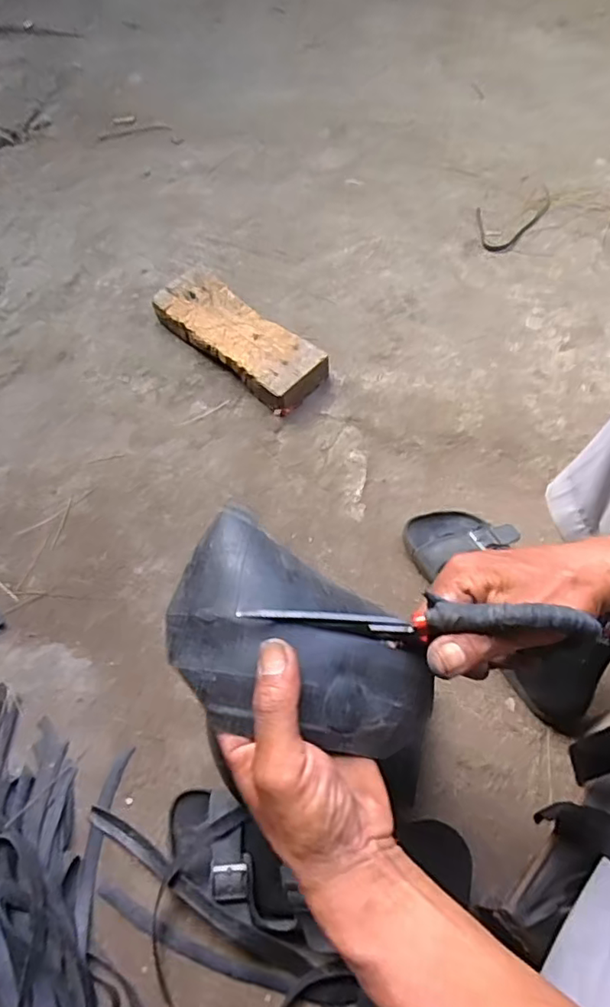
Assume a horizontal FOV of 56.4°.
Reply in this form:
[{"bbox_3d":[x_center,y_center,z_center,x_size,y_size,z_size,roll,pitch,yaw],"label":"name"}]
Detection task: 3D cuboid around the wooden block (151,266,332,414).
[{"bbox_3d":[-0.104,-0.256,0.888,0.288,0.060,0.107,38,71,17],"label":"wooden block"}]

